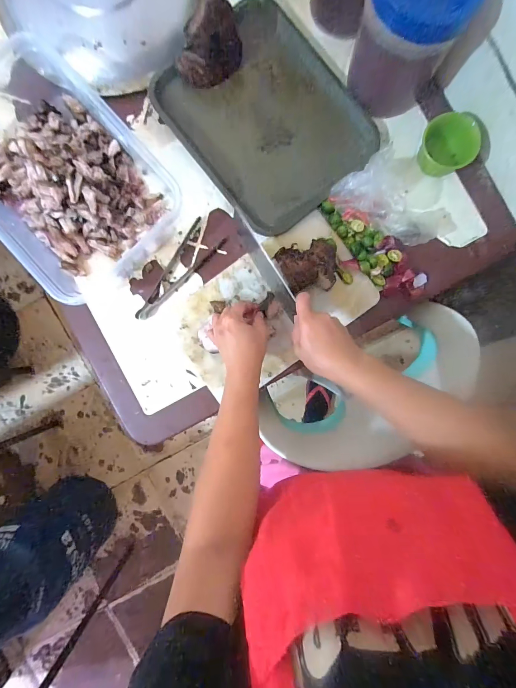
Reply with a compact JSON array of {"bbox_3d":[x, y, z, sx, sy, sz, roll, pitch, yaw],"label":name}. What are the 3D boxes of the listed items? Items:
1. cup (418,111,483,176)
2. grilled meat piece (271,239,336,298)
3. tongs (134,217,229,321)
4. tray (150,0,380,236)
[{"bbox_3d":[0.294,-0.306,0.481,0.073,0.042,0.071,0,90,0],"label":"cup"},{"bbox_3d":[0.083,-0.126,0.502,0.102,0.051,0.083,-16,90,1],"label":"grilled meat piece"},{"bbox_3d":[-0.141,-0.123,0.541,0.061,0.012,0.197,40,91,0],"label":"tongs"},{"bbox_3d":[0.016,-0.379,0.521,0.267,0.019,0.322,-39,90,1],"label":"tray"}]

